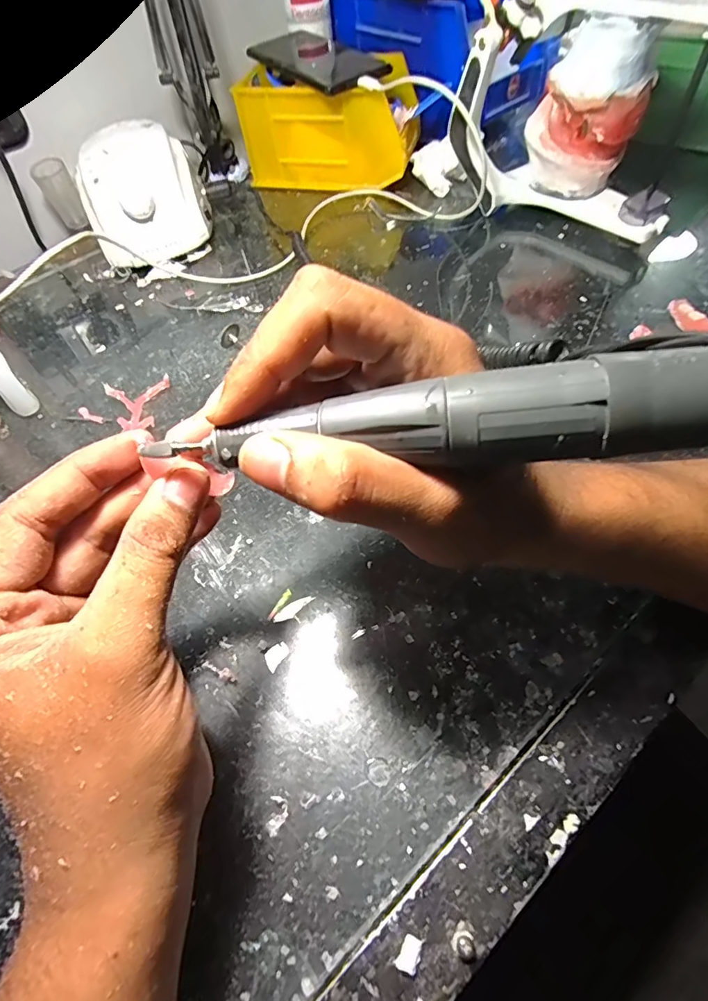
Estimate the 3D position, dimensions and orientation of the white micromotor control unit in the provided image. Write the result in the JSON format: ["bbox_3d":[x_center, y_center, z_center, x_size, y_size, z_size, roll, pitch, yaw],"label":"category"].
[{"bbox_3d":[-0.196,-0.289,0.452,0.103,0.079,0.124,-16,57,-6],"label":"white micromotor control unit"}]

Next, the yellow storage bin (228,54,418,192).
[{"bbox_3d":[-0.021,-0.395,0.502,0.164,0.088,0.098,12,58,12],"label":"yellow storage bin"}]

